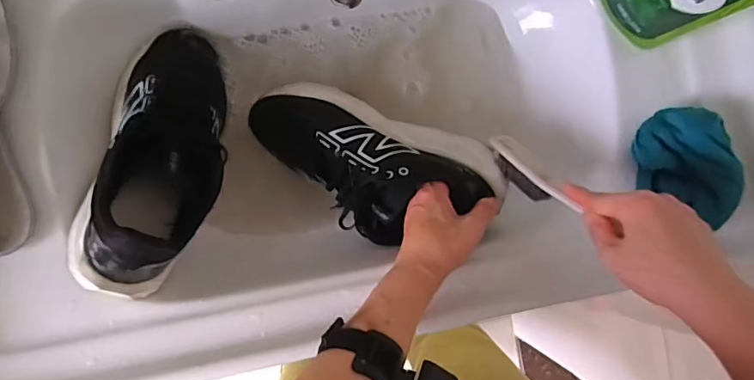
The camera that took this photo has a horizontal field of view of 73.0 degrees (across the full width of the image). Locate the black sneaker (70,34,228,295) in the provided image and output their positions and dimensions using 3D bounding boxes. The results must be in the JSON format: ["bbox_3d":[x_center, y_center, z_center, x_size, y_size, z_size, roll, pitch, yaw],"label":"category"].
[{"bbox_3d":[-0.192,-0.043,0.465,0.101,0.105,0.268,8,62,-8],"label":"black sneaker"}]

